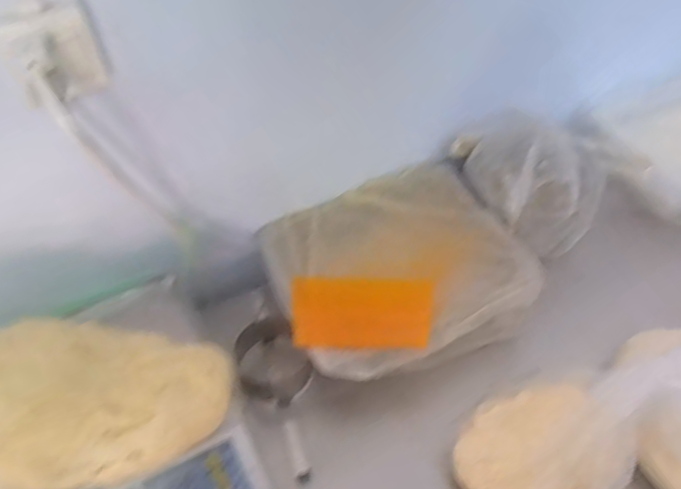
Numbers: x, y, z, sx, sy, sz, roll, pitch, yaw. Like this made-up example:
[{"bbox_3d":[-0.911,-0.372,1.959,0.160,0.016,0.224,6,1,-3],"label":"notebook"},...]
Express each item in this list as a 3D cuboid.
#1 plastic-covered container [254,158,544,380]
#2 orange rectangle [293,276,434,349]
[{"bbox_3d":[0.080,0.033,0.810,0.337,0.093,0.288,-23,51,-16],"label":"plastic-covered container"},{"bbox_3d":[0.029,0.085,0.739,0.174,0.008,0.101,0,55,1],"label":"orange rectangle"}]

